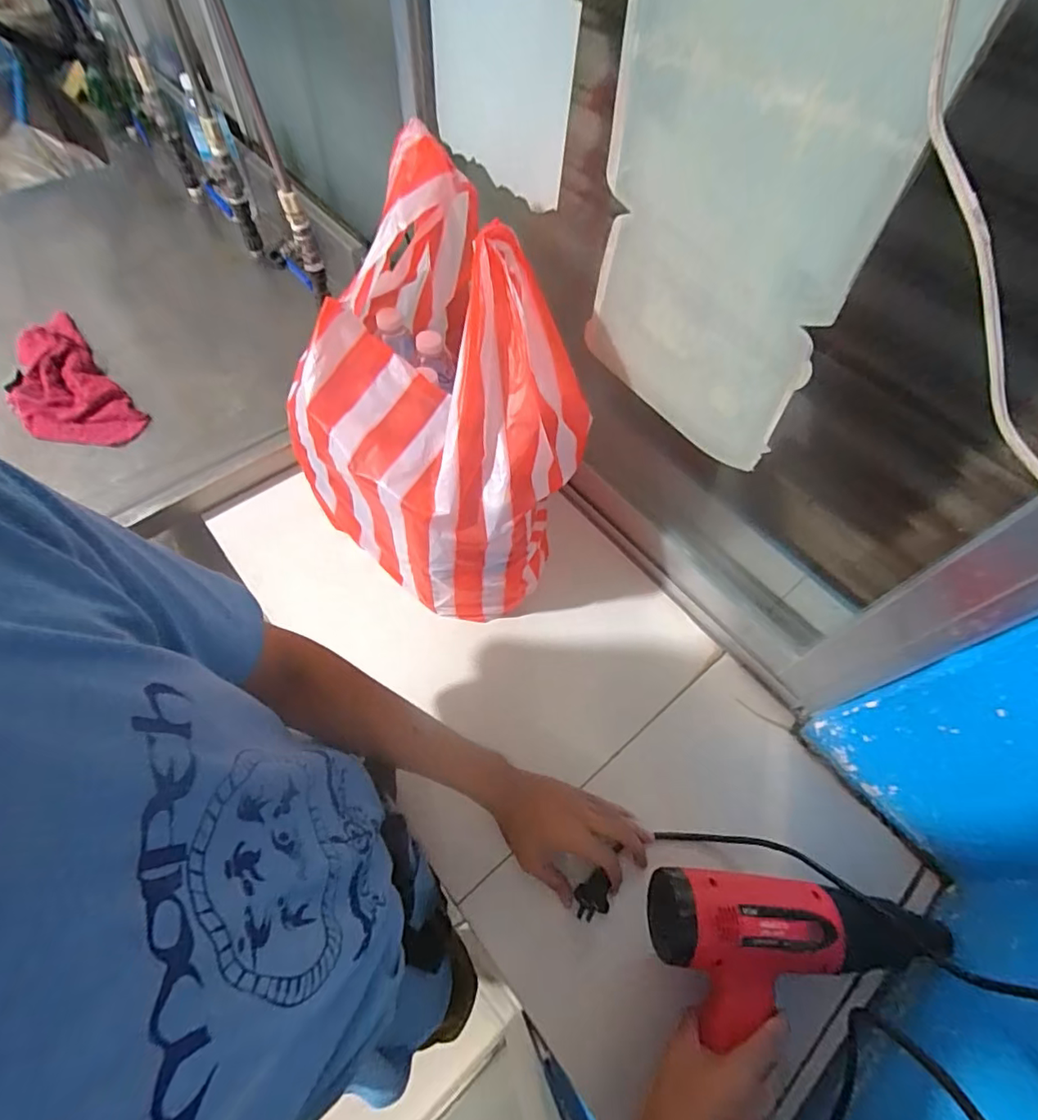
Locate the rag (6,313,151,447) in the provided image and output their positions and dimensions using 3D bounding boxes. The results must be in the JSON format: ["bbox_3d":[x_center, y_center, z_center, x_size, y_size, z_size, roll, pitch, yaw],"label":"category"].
[{"bbox_3d":[-0.667,-0.253,0.780,0.129,0.049,0.269,-39,69,-23],"label":"rag"}]

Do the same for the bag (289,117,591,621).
[{"bbox_3d":[-0.094,-0.181,0.589,0.345,0.352,0.272,34,63,15],"label":"bag"}]

